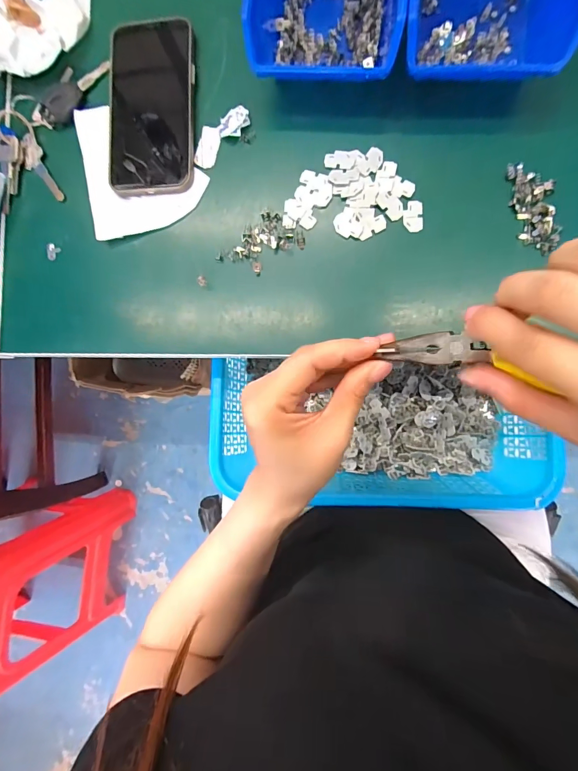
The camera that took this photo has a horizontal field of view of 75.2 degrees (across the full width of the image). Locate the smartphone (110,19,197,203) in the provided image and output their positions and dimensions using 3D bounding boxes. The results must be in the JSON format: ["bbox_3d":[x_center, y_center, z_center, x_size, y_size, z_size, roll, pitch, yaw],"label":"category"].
[{"bbox_3d":[-0.126,-0.253,0.344,0.078,0.011,0.150,2,88,6],"label":"smartphone"}]

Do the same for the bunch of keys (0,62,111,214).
[{"bbox_3d":[-0.237,-0.242,0.353,0.077,0.014,0.155,18,90,7],"label":"bunch of keys"}]

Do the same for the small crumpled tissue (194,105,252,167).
[{"bbox_3d":[-0.065,-0.229,0.340,0.062,0.010,0.031,-42,84,3],"label":"small crumpled tissue"}]

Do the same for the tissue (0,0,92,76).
[{"bbox_3d":[-0.242,-0.342,0.346,0.108,0.044,0.086,-16,86,6],"label":"tissue"}]

